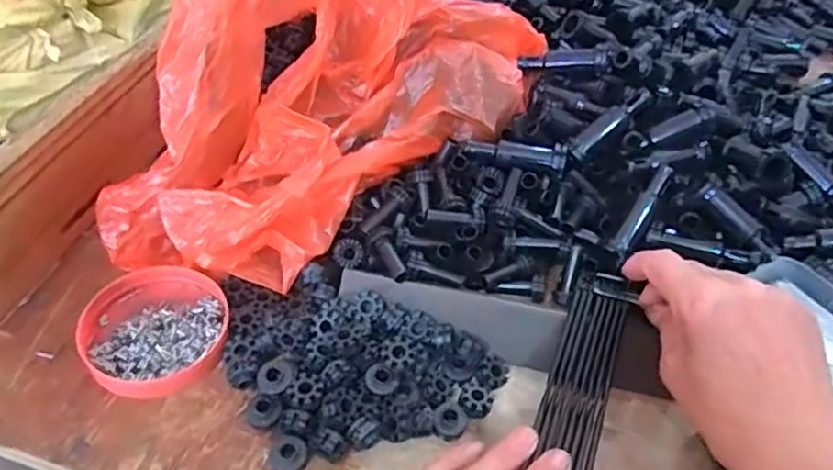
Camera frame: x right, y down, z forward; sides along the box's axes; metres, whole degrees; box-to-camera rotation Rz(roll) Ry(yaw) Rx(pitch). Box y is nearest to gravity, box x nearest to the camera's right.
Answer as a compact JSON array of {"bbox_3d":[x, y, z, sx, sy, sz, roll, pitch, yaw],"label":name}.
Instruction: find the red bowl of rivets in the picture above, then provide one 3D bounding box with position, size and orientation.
[{"bbox_3d":[-0.153,0.053,0.382,0.079,0.019,0.082,3,46,-3],"label":"red bowl of rivets"}]

